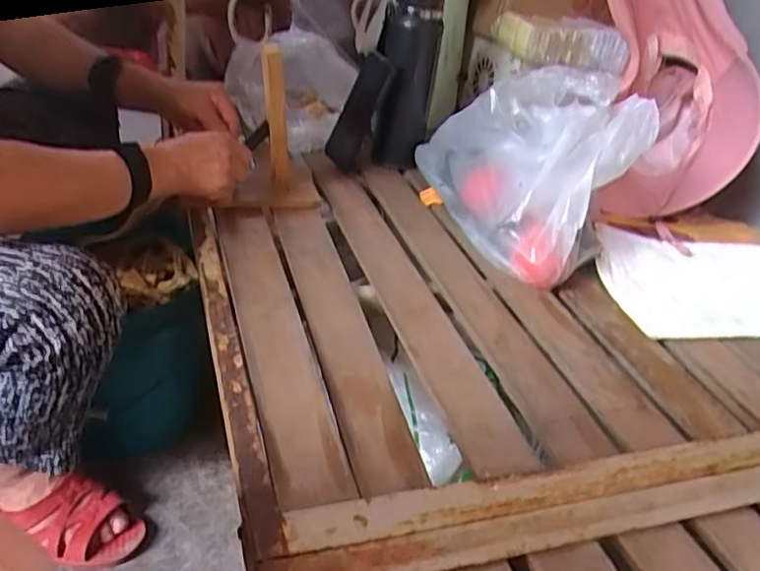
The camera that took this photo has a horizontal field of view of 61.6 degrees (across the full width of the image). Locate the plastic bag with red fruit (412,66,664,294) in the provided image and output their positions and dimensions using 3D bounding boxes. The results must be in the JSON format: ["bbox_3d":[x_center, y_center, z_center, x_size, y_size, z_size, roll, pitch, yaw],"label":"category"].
[{"bbox_3d":[0.180,-0.171,0.832,0.164,0.212,0.357,0,30,-16],"label":"plastic bag with red fruit"}]

